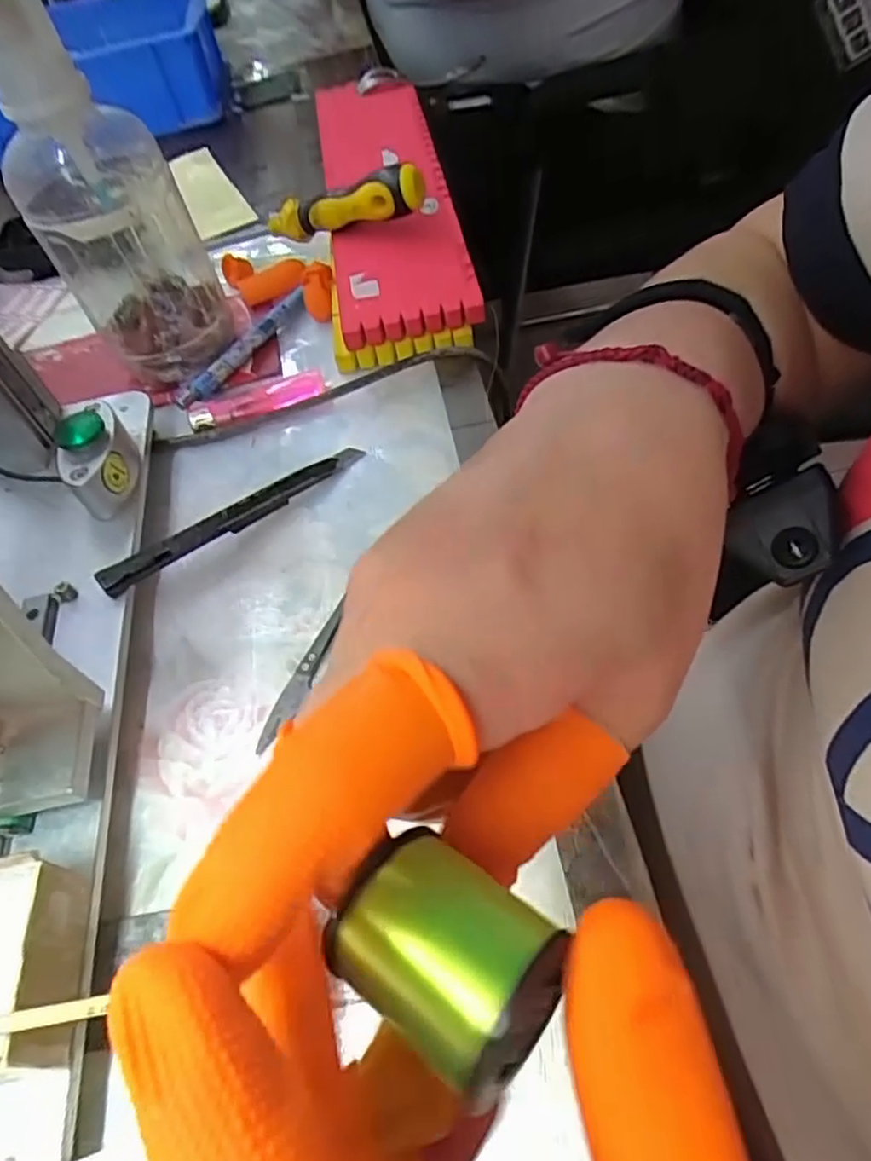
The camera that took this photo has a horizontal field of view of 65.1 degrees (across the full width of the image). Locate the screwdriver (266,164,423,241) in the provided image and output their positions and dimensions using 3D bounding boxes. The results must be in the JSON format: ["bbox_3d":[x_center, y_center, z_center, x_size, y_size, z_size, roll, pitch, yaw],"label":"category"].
[{"bbox_3d":[-0.061,-0.237,0.434,0.111,0.027,0.028,-1,52,25],"label":"screwdriver"}]

